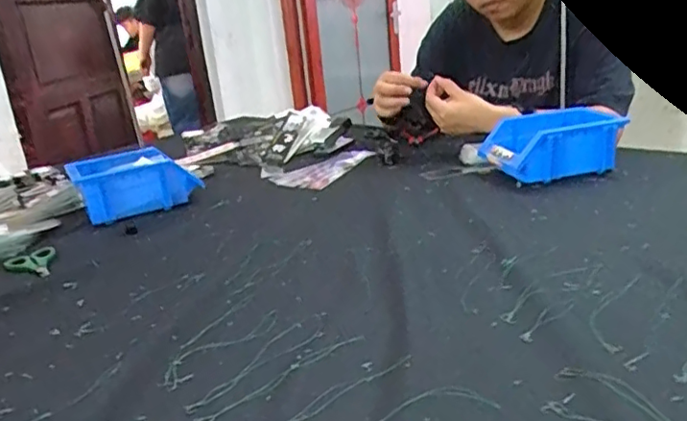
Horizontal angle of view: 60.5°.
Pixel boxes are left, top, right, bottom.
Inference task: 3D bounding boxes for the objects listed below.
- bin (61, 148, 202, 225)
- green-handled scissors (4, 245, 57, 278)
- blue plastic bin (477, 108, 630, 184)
[{"bbox_3d":[-0.334,-0.048,0.935,0.179,0.087,0.139,-18,22,-29],"label":"bin"},{"bbox_3d":[-0.397,0.069,0.751,0.060,0.007,0.097,-17,22,-29],"label":"green-handled scissors"},{"bbox_3d":[0.319,-0.099,0.907,0.188,0.076,0.148,-14,21,-22],"label":"blue plastic bin"}]

